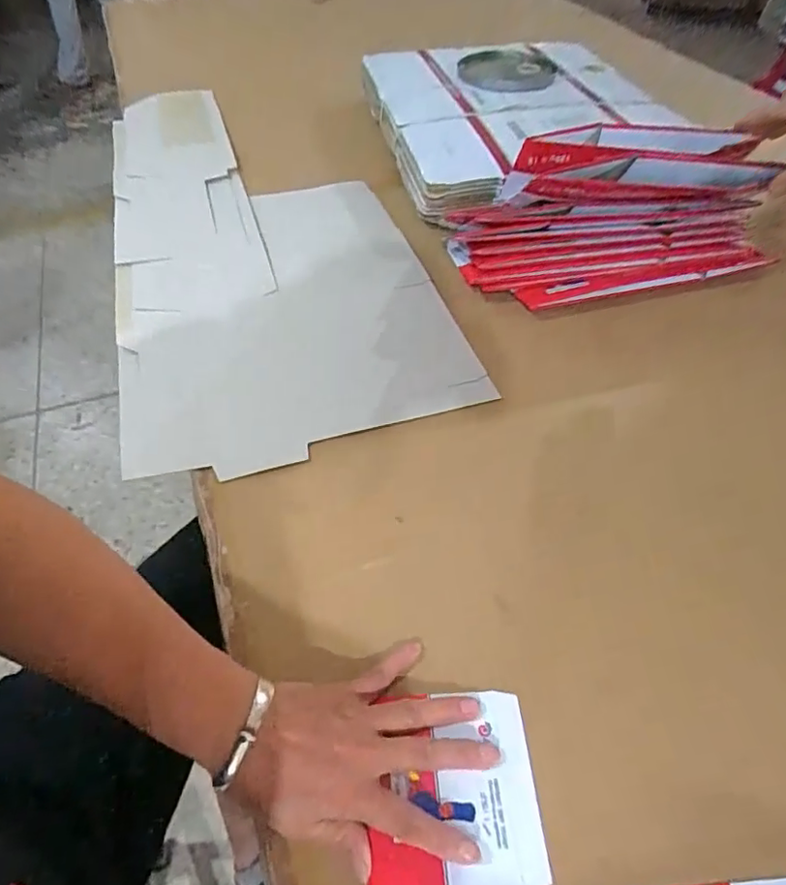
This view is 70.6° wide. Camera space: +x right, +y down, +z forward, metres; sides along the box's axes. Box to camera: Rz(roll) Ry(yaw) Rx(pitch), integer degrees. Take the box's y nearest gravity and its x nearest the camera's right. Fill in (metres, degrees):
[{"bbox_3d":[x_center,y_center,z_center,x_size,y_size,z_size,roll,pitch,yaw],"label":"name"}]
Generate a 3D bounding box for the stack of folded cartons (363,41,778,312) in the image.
[{"bbox_3d":[0.199,-0.455,0.846,0.392,0.147,0.635,-6,50,-6],"label":"stack of folded cartons"}]

